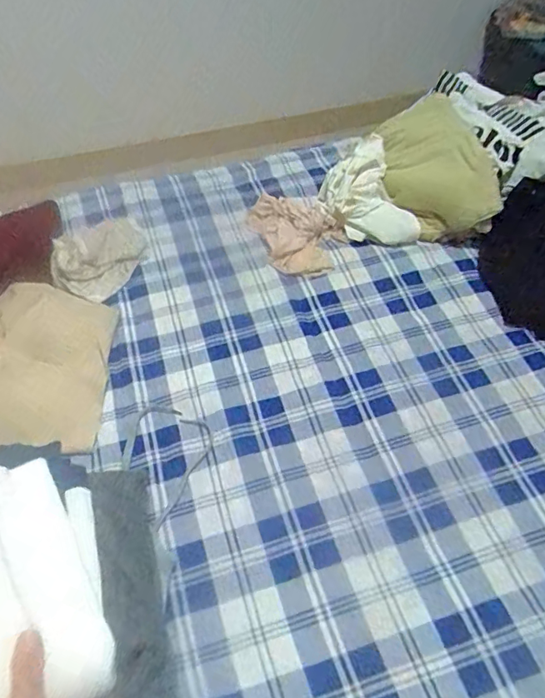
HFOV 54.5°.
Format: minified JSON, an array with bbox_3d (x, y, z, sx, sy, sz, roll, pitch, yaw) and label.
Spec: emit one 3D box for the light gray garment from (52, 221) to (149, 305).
[{"bbox_3d":[-0.289,-0.162,0.879,0.133,0.039,0.182,18,56,14],"label":"light gray garment"}]

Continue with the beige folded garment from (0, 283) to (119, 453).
[{"bbox_3d":[-0.336,0.017,0.758,0.198,0.022,0.272,-1,53,0],"label":"beige folded garment"}]

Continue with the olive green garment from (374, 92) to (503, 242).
[{"bbox_3d":[0.264,-0.312,0.912,0.164,0.150,0.291,-22,56,-15],"label":"olive green garment"}]

